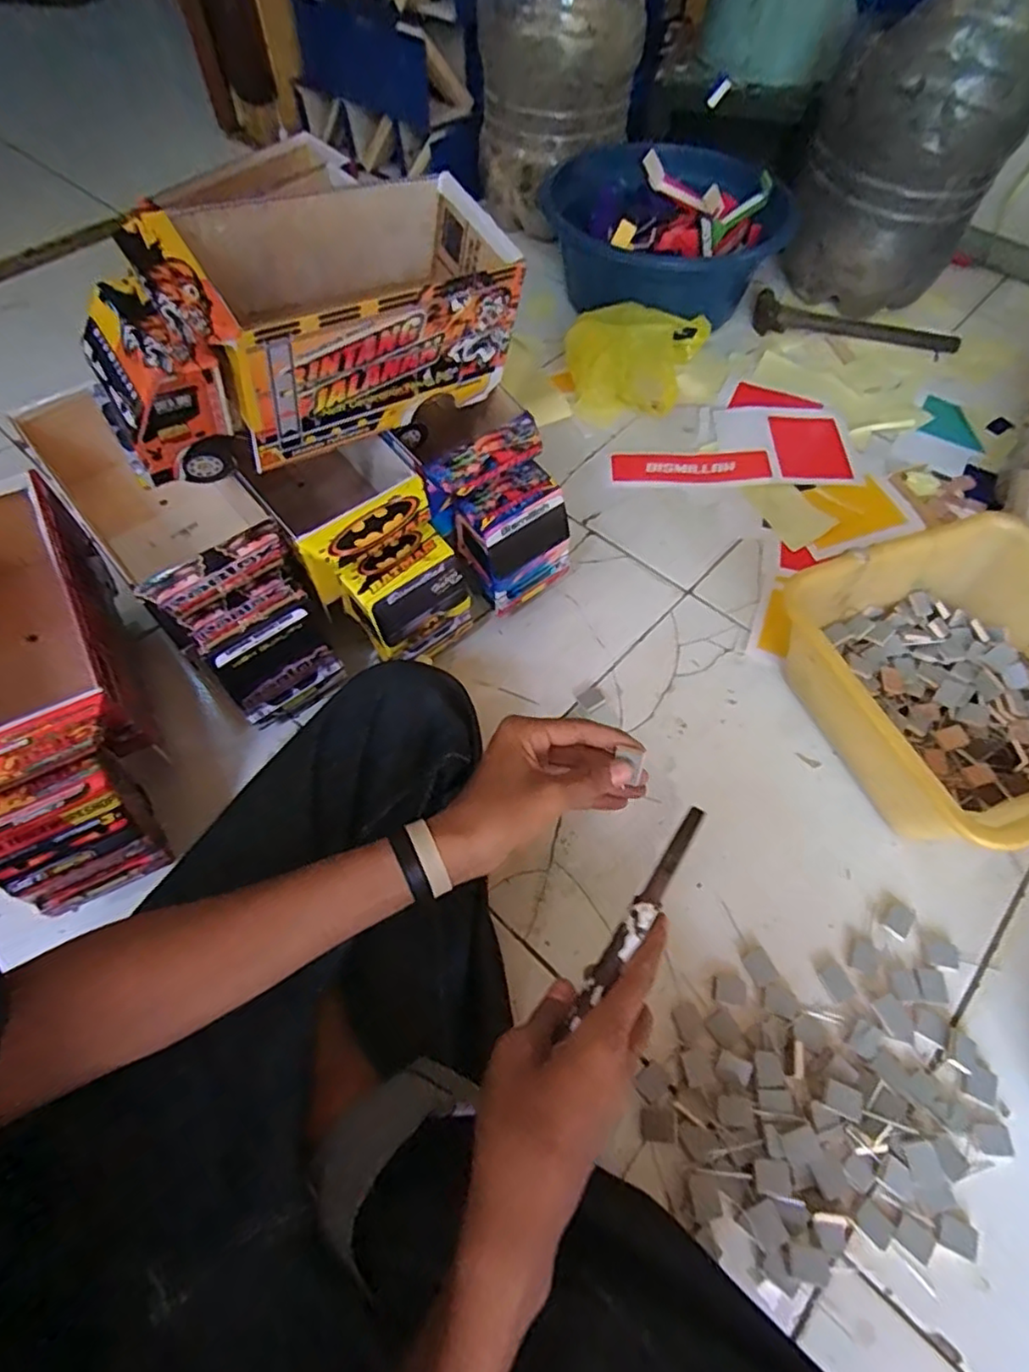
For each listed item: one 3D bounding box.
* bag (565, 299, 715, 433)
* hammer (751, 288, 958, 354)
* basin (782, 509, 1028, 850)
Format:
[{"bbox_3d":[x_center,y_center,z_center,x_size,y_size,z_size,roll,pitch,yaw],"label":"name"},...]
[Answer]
[{"bbox_3d":[0.170,-0.436,0.849,0.200,0.096,0.135,-1,59,-1],"label":"bag"},{"bbox_3d":[0.511,-0.543,0.952,0.301,0.038,0.070,7,59,4],"label":"hammer"},{"bbox_3d":[0.401,0.004,0.575,0.261,0.124,0.259,-17,61,-10],"label":"basin"}]

